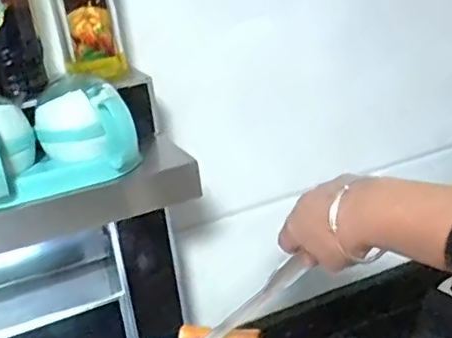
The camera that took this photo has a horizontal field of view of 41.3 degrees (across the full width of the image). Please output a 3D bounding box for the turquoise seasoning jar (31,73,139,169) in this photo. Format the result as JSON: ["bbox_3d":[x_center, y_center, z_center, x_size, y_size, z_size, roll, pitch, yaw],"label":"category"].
[{"bbox_3d":[-0.135,-0.045,0.559,0.076,0.071,0.084,-16,24,-21],"label":"turquoise seasoning jar"}]

